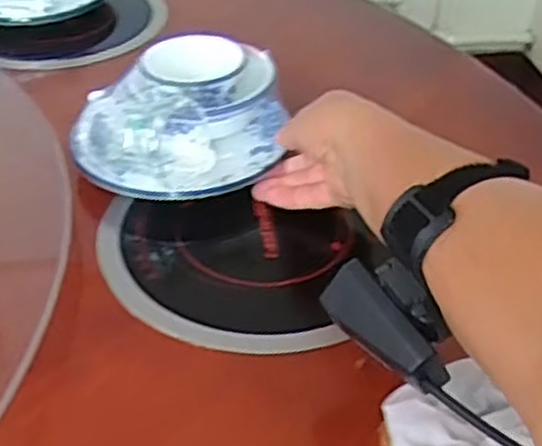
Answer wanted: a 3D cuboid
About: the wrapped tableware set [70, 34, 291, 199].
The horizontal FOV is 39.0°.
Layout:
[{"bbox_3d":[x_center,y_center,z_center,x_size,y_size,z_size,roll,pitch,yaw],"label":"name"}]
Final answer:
[{"bbox_3d":[-0.062,-0.073,0.537,0.141,0.069,0.117,-1,37,-4],"label":"wrapped tableware set"}]

